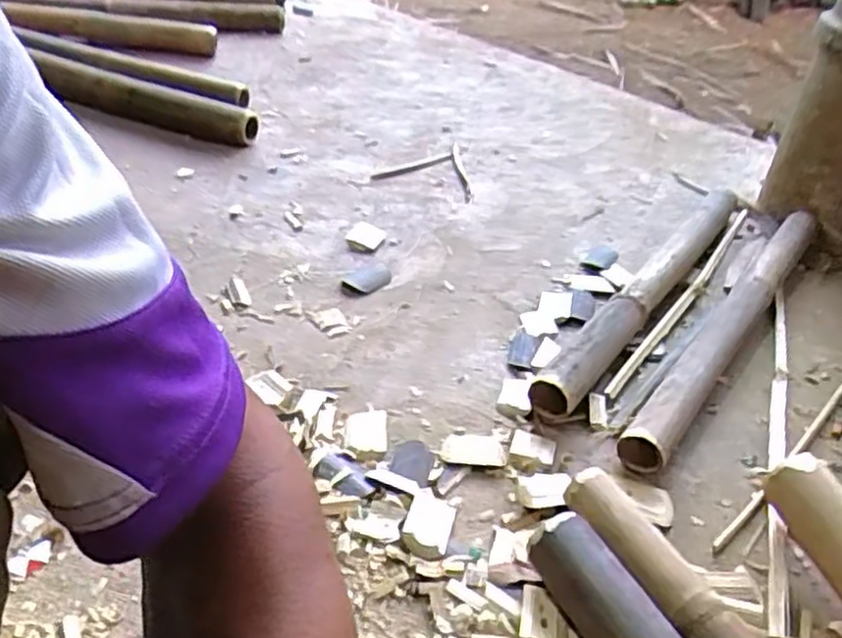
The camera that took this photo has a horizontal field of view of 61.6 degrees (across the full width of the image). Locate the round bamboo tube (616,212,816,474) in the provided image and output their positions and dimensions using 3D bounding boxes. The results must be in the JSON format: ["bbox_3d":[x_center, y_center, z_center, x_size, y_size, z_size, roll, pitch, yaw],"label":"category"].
[{"bbox_3d":[0.396,-0.003,0.884,0.050,0.050,0.584,29,45,27],"label":"round bamboo tube"}]

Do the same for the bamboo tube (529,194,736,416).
[{"bbox_3d":[0.316,-0.054,0.958,0.055,0.055,0.614,27,42,25],"label":"bamboo tube"}]

